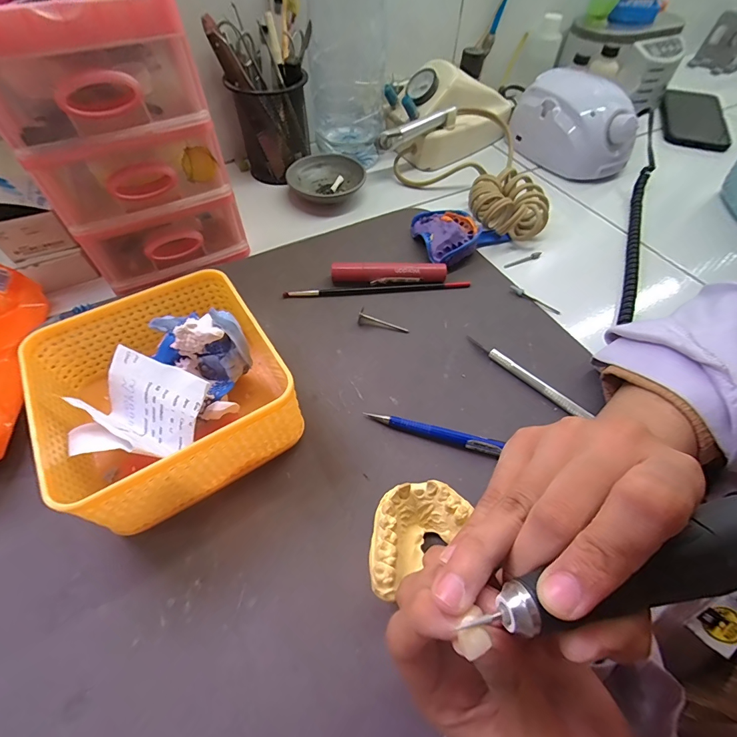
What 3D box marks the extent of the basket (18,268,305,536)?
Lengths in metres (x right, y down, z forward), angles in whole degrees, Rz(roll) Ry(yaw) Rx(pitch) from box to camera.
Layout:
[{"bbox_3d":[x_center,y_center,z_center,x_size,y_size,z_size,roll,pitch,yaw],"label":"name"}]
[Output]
[{"bbox_3d":[-0.129,0.013,0.245,0.132,0.066,0.138,-30,61,-20],"label":"basket"}]

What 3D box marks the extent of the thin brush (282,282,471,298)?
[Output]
[{"bbox_3d":[0.009,-0.074,0.345,0.172,0.005,0.008,-2,55,-3],"label":"thin brush"}]

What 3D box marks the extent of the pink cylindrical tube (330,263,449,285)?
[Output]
[{"bbox_3d":[0.020,-0.087,0.346,0.106,0.015,0.013,1,55,-1],"label":"pink cylindrical tube"}]

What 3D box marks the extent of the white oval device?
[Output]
[{"bbox_3d":[0.260,-0.308,0.472,0.088,0.078,0.140,-21,58,-15],"label":"white oval device"}]

